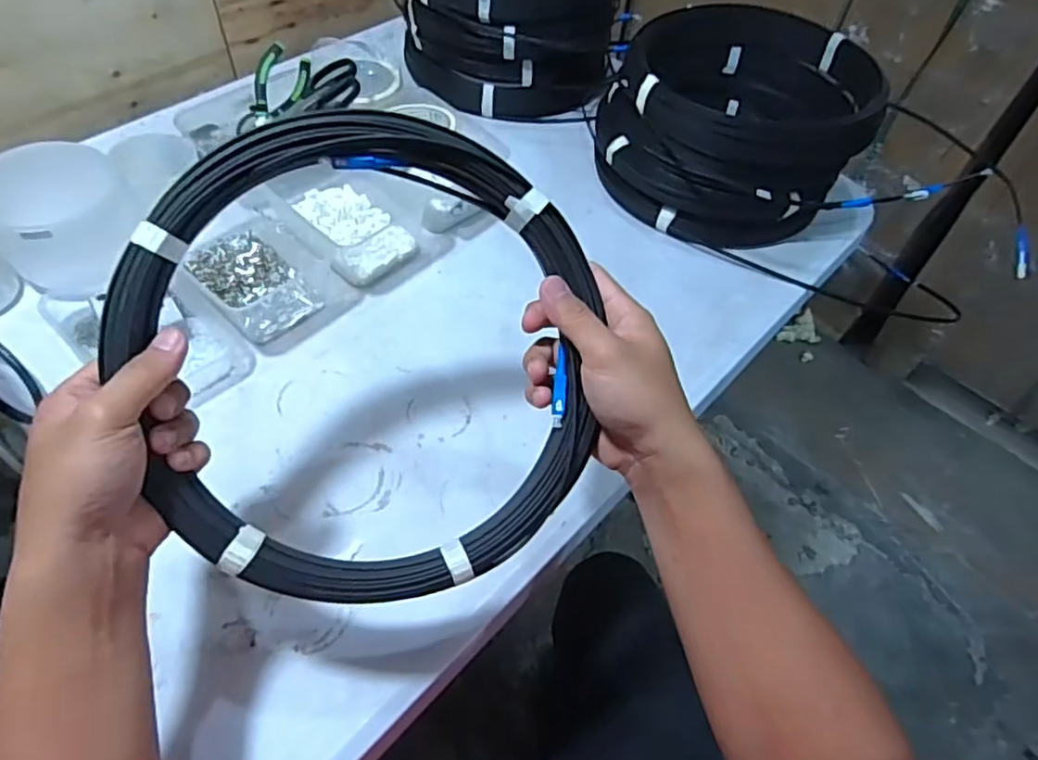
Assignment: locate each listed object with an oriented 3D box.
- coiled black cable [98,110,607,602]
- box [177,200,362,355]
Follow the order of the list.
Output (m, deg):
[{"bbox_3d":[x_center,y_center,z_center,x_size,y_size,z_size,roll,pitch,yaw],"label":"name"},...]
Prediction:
[{"bbox_3d":[-0.089,-0.014,0.377,0.271,0.023,0.273,5,88,-11],"label":"coiled black cable"},{"bbox_3d":[-0.268,-0.112,0.669,0.177,0.033,0.124,37,59,21],"label":"box"}]

